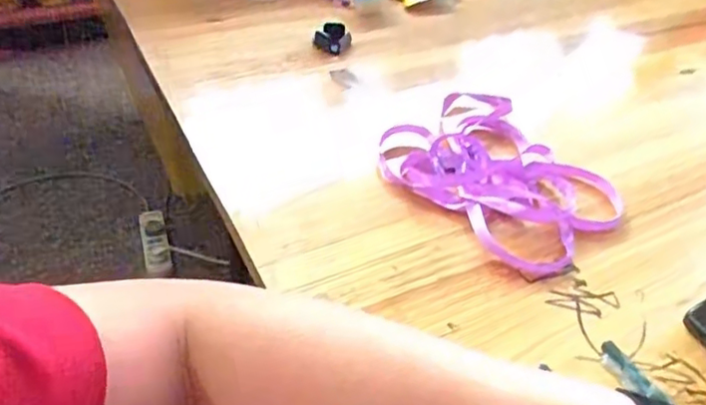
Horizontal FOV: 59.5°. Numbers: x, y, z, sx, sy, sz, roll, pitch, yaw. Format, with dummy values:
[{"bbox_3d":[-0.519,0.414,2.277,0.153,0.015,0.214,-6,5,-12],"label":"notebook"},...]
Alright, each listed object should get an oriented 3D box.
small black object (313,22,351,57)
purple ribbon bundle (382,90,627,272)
[{"bbox_3d":[-0.018,-0.166,0.624,0.029,0.020,0.045,19,43,15],"label":"small black object"},{"bbox_3d":[0.115,-0.028,0.479,0.140,0.020,0.175,-27,51,-32],"label":"purple ribbon bundle"}]

